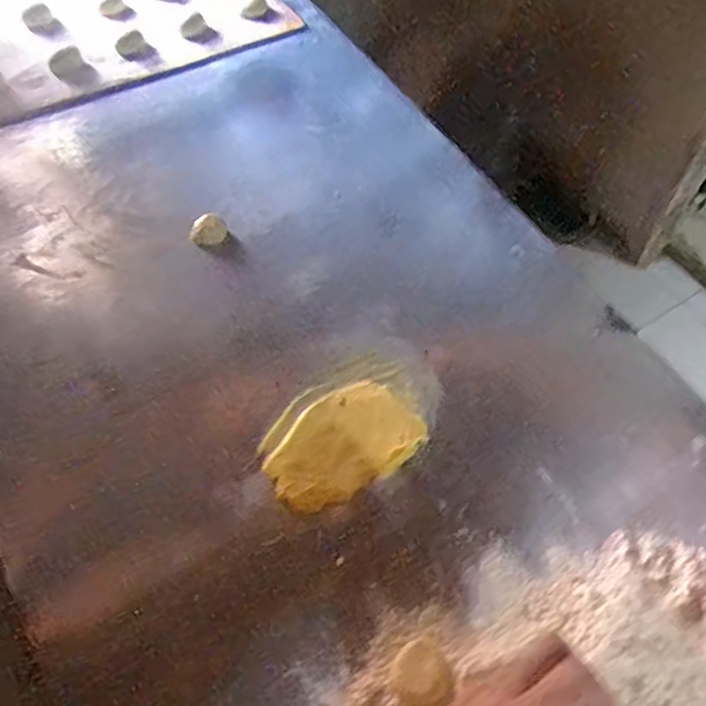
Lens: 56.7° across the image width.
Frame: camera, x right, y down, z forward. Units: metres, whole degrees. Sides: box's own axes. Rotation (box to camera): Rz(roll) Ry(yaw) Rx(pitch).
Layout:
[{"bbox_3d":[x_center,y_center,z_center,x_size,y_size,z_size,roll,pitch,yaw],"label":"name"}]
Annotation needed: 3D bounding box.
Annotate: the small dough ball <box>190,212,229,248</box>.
[{"bbox_3d":[-0.160,-0.136,0.726,0.040,0.018,0.035,-5,58,-6],"label":"small dough ball"}]

